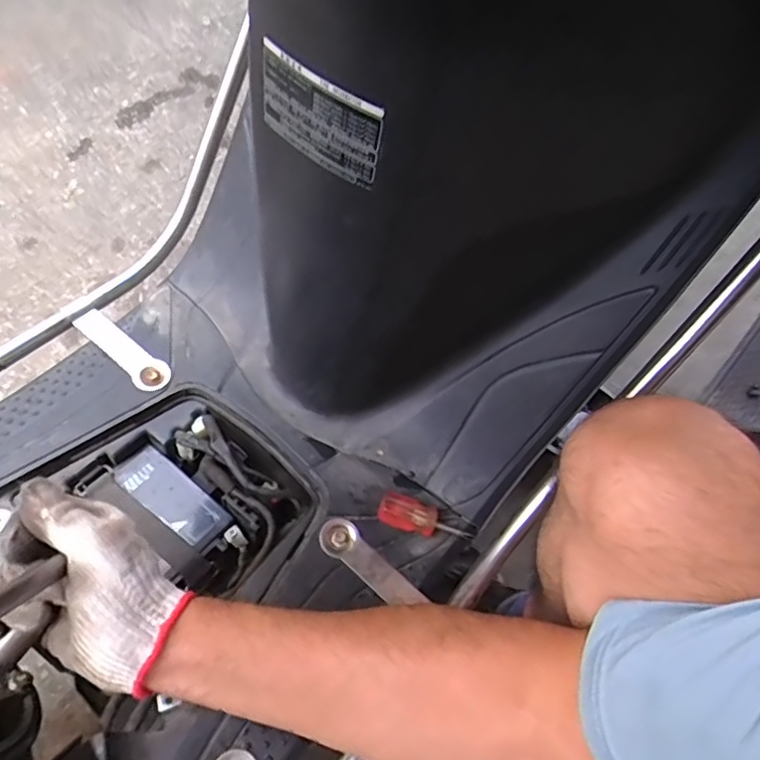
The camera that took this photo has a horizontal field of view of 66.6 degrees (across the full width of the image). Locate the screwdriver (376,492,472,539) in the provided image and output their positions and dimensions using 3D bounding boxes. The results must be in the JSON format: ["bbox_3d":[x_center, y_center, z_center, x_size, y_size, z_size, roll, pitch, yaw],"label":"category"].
[{"bbox_3d":[0.041,0.120,0.502,0.086,0.022,0.030,21,66,-9],"label":"screwdriver"}]

